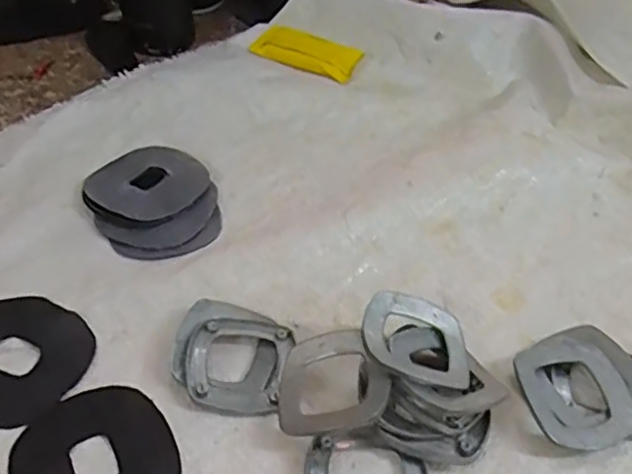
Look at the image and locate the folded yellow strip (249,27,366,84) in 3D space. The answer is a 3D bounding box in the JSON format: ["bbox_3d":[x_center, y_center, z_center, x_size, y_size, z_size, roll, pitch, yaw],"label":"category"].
[{"bbox_3d":[-0.009,-0.172,0.591,0.098,0.010,0.045,26,51,20],"label":"folded yellow strip"}]

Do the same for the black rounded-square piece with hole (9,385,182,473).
[{"bbox_3d":[-0.111,0.114,0.321,0.076,0.004,0.080,-27,54,-26],"label":"black rounded-square piece with hole"}]

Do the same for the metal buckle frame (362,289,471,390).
[{"bbox_3d":[0.056,0.055,0.346,0.061,0.007,0.058,17,42,-15],"label":"metal buckle frame"}]

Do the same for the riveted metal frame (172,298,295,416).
[{"bbox_3d":[-0.048,0.067,0.363,0.063,0.015,0.065,12,47,8],"label":"riveted metal frame"}]

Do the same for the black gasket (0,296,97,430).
[{"bbox_3d":[-0.168,0.067,0.356,0.078,0.008,0.076,2,46,-2],"label":"black gasket"}]

